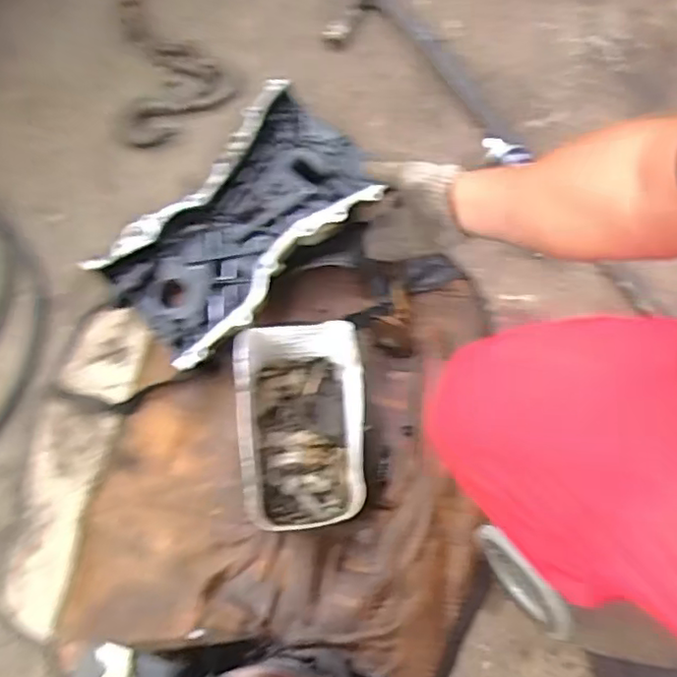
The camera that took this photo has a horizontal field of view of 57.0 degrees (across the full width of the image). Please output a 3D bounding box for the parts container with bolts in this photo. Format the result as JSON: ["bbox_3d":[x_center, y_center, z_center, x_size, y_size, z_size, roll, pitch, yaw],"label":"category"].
[{"bbox_3d":[-0.039,0.097,0.686,0.131,0.106,0.210,-5,68,-2],"label":"parts container with bolts"}]

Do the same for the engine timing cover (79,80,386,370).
[{"bbox_3d":[-0.118,-0.152,0.778,0.213,0.070,0.358,42,73,15],"label":"engine timing cover"}]

